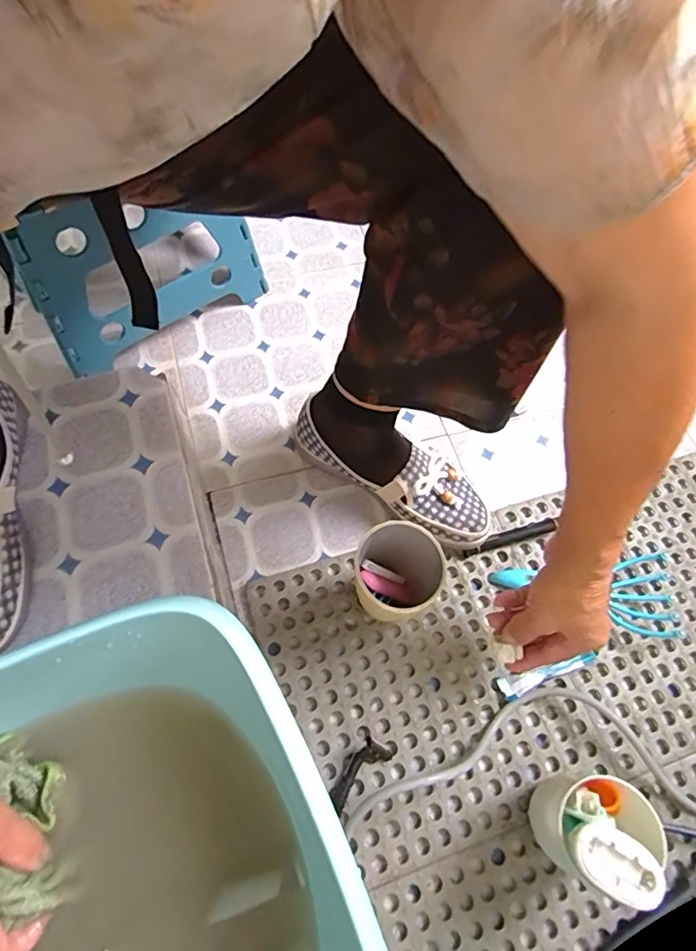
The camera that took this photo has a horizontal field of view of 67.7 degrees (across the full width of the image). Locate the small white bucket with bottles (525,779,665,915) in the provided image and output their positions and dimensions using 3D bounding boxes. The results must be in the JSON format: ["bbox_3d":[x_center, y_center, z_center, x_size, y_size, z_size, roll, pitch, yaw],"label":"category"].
[{"bbox_3d":[0.184,0.276,0.412,0.068,0.125,0.071,2,65,-3],"label":"small white bucket with bottles"}]

